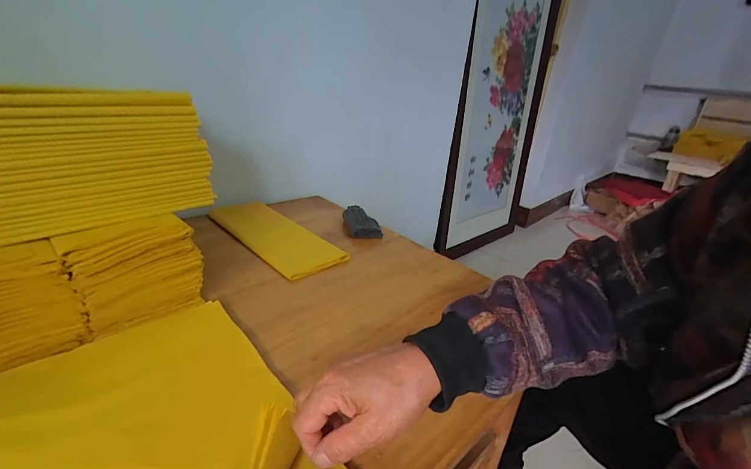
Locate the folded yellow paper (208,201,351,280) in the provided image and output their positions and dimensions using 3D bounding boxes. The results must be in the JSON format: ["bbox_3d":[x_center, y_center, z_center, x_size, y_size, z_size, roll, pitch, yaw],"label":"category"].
[{"bbox_3d":[-0.186,-0.003,0.673,0.296,0.023,0.120,26,30,37],"label":"folded yellow paper"}]

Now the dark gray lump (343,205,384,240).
[{"bbox_3d":[-0.027,-0.026,0.747,0.070,0.036,0.100,-3,25,-21],"label":"dark gray lump"}]

